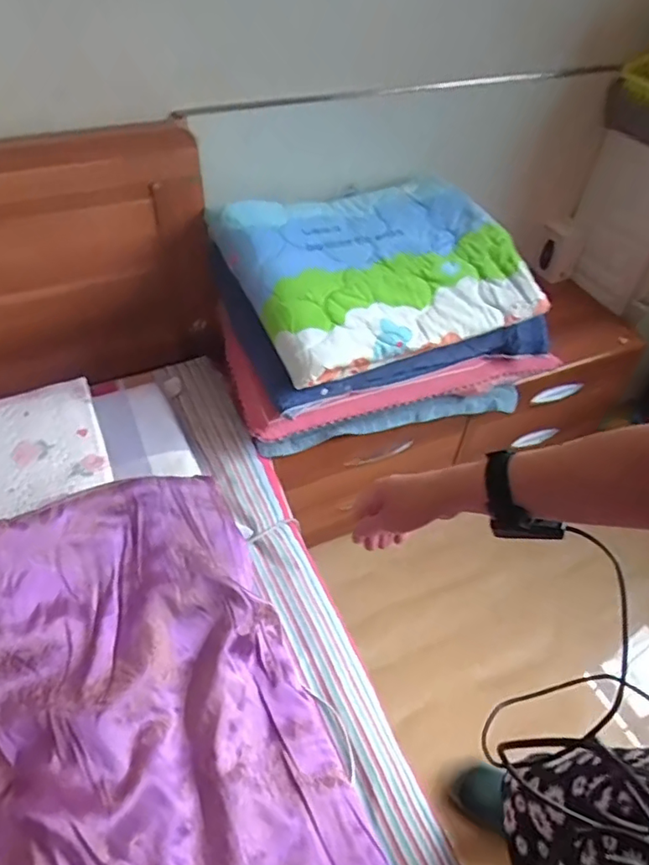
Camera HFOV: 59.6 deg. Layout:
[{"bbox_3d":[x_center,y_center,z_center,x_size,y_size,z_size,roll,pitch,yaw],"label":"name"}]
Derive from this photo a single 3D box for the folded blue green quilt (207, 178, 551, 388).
[{"bbox_3d":[0.104,-0.328,1.092,0.551,0.121,0.394,-19,53,-19],"label":"folded blue green quilt"}]

